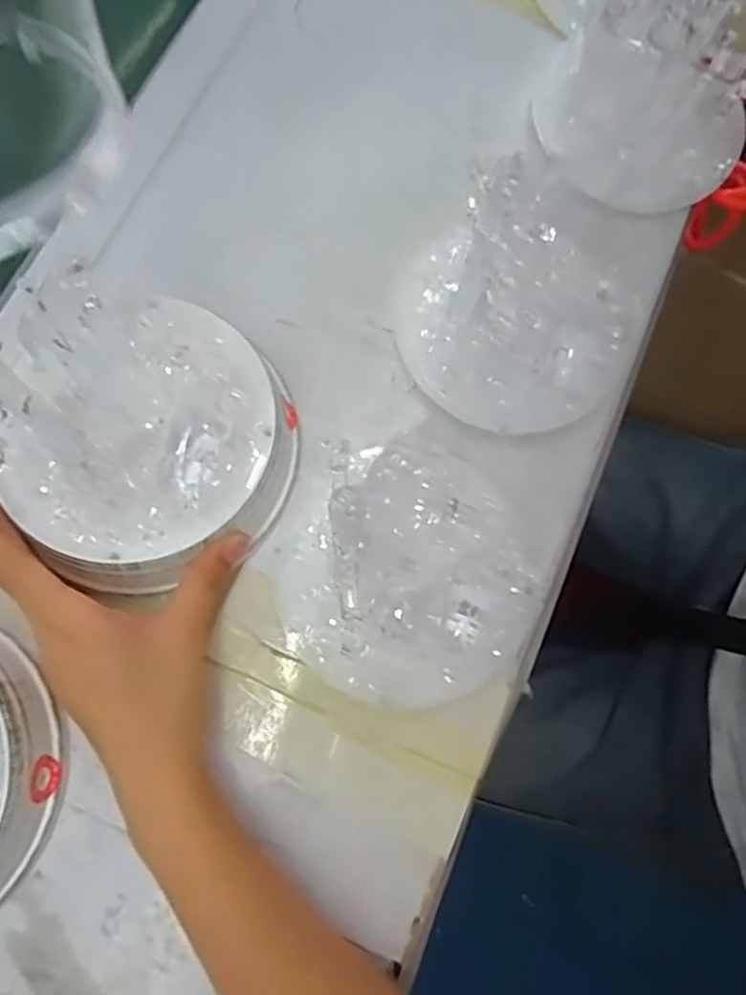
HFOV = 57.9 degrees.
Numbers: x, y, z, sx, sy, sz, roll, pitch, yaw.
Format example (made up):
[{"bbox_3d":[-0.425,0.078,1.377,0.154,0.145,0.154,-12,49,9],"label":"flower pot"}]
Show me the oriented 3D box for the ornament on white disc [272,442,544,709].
[{"bbox_3d":[0.019,0.035,0.341,0.126,0.013,0.128,1,73,-2],"label":"ornament on white disc"}]

